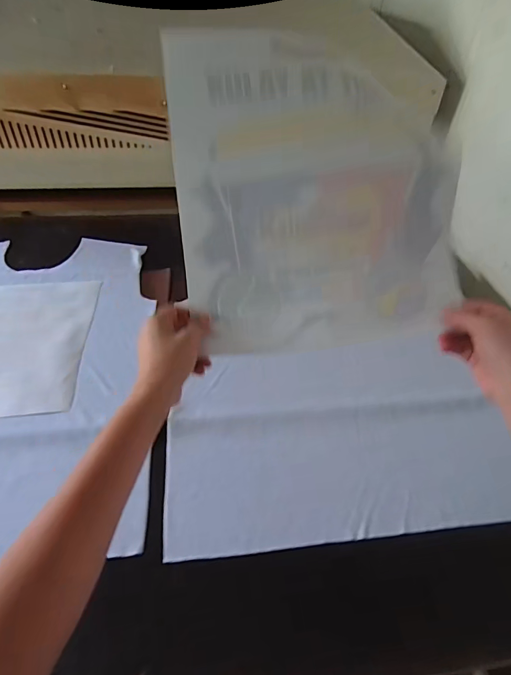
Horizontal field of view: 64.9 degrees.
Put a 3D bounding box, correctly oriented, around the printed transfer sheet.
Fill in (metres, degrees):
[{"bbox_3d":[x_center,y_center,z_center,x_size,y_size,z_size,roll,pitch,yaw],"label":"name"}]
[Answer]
[{"bbox_3d":[0.070,-0.162,0.446,0.304,0.340,0.028,-7,11,-4],"label":"printed transfer sheet"}]

